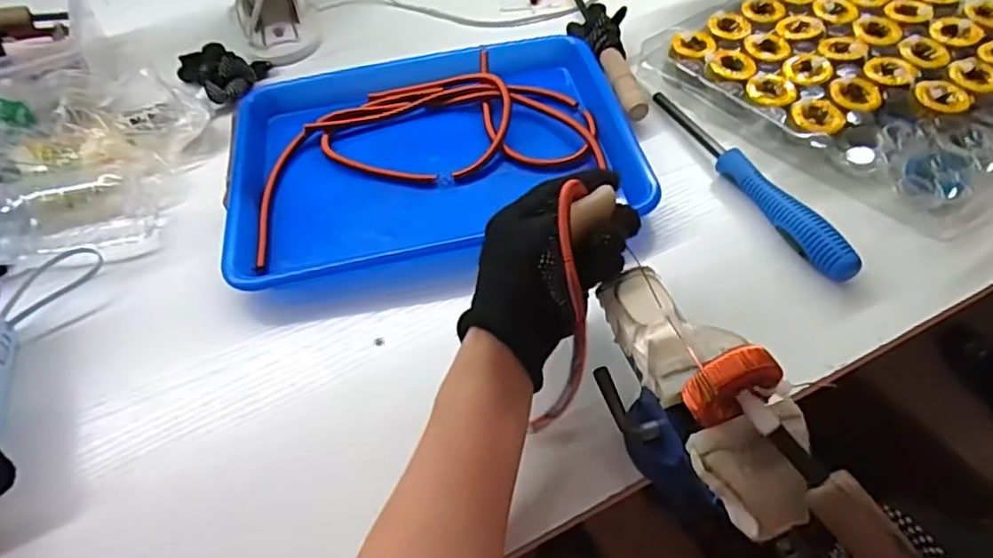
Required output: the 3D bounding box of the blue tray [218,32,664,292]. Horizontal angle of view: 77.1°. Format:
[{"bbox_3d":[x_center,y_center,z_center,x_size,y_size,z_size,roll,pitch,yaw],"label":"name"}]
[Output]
[{"bbox_3d":[-0.064,-0.130,0.557,0.332,0.033,0.263,-12,53,-5],"label":"blue tray"}]

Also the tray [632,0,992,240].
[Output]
[{"bbox_3d":[0.337,-0.188,0.553,0.281,0.044,0.298,-32,57,-19],"label":"tray"}]

